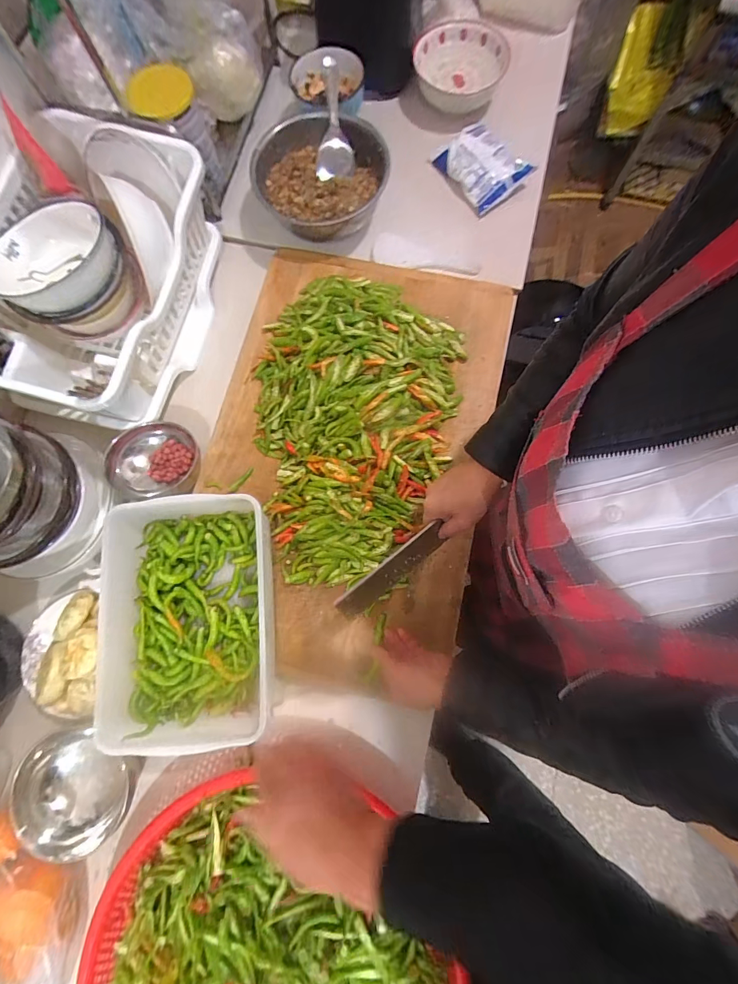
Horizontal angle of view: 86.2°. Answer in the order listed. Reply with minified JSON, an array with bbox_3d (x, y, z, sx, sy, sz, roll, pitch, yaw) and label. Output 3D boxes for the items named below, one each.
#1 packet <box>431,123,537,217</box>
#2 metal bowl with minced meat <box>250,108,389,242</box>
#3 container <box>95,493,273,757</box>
[{"bbox_3d":[0.202,-0.599,0.721,0.106,0.025,0.152,-40,81,10],"label":"packet"},{"bbox_3d":[-0.084,-0.556,0.700,0.230,0.070,0.226,0,78,1],"label":"metal bowl with minced meat"},{"bbox_3d":[-0.254,0.170,0.546,0.226,0.080,0.309,-4,78,0],"label":"container"}]

